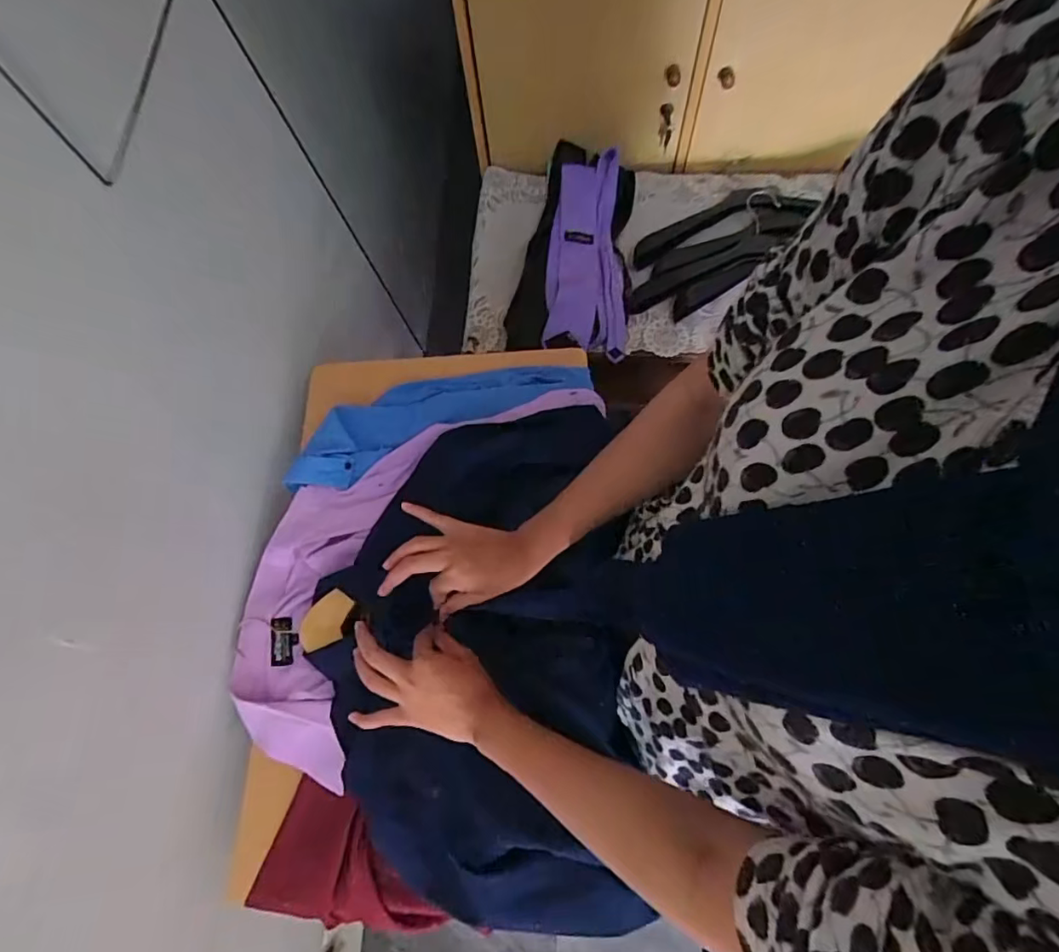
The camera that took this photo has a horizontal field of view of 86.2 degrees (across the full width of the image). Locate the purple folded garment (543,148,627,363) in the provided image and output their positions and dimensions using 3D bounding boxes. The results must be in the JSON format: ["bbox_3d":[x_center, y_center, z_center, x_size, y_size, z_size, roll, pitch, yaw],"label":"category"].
[{"bbox_3d":[0.095,-0.358,0.900,0.125,0.077,0.332,2,70,5],"label":"purple folded garment"}]

